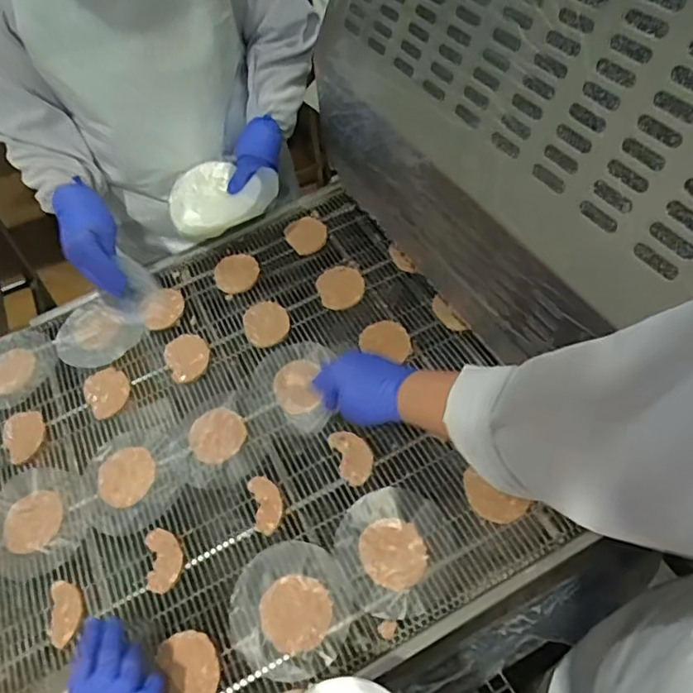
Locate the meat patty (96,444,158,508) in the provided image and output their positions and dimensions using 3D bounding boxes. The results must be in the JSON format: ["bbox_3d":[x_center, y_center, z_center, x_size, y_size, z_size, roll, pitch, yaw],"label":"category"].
[{"bbox_3d":[-0.255,0.149,0.674,0.065,0.004,0.069,-2,53,2],"label":"meat patty"}]

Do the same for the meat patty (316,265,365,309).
[{"bbox_3d":[-0.007,-0.082,0.794,0.061,0.012,0.072,-14,53,-7],"label":"meat patty"}]

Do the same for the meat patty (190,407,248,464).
[{"bbox_3d":[-0.154,0.104,0.692,0.065,0.007,0.065,-2,53,2],"label":"meat patty"}]

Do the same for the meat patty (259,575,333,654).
[{"bbox_3d":[-0.050,0.258,0.566,0.069,0.007,0.064,-2,53,2],"label":"meat patty"}]

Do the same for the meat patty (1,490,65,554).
[{"bbox_3d":[-0.354,0.201,0.660,0.066,0.017,0.070,33,61,25],"label":"meat patty"}]

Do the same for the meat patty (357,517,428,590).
[{"bbox_3d":[0.046,0.207,0.583,0.062,0.010,0.066,-2,53,2],"label":"meat patty"}]

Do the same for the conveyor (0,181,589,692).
[{"bbox_3d":[-0.207,0.137,0.688,0.772,0.037,0.618,-28,56,-11],"label":"conveyor"}]

